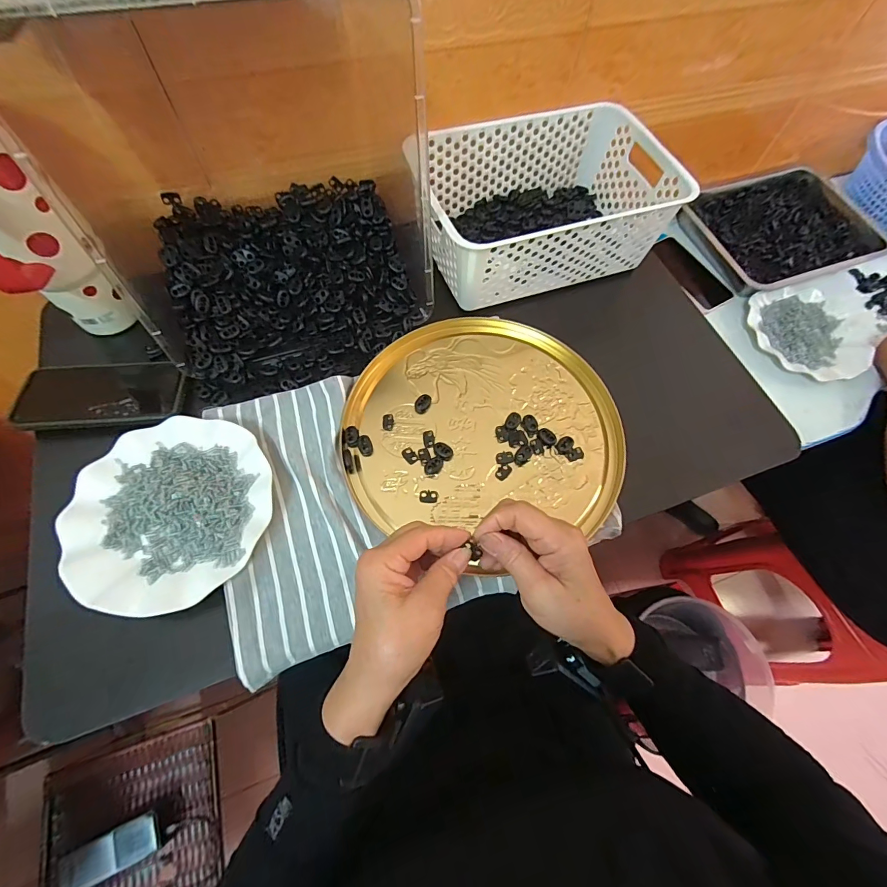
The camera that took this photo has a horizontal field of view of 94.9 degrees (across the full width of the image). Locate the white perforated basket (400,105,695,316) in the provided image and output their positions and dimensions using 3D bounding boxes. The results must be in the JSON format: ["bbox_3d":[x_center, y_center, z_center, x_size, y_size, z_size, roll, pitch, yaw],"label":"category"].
[{"bbox_3d":[0.121,-0.311,0.527,0.307,0.104,0.201,-19,68,-11],"label":"white perforated basket"}]

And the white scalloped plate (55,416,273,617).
[{"bbox_3d":[-0.255,0.062,0.386,0.173,0.022,0.177,1,66,-2],"label":"white scalloped plate"}]

